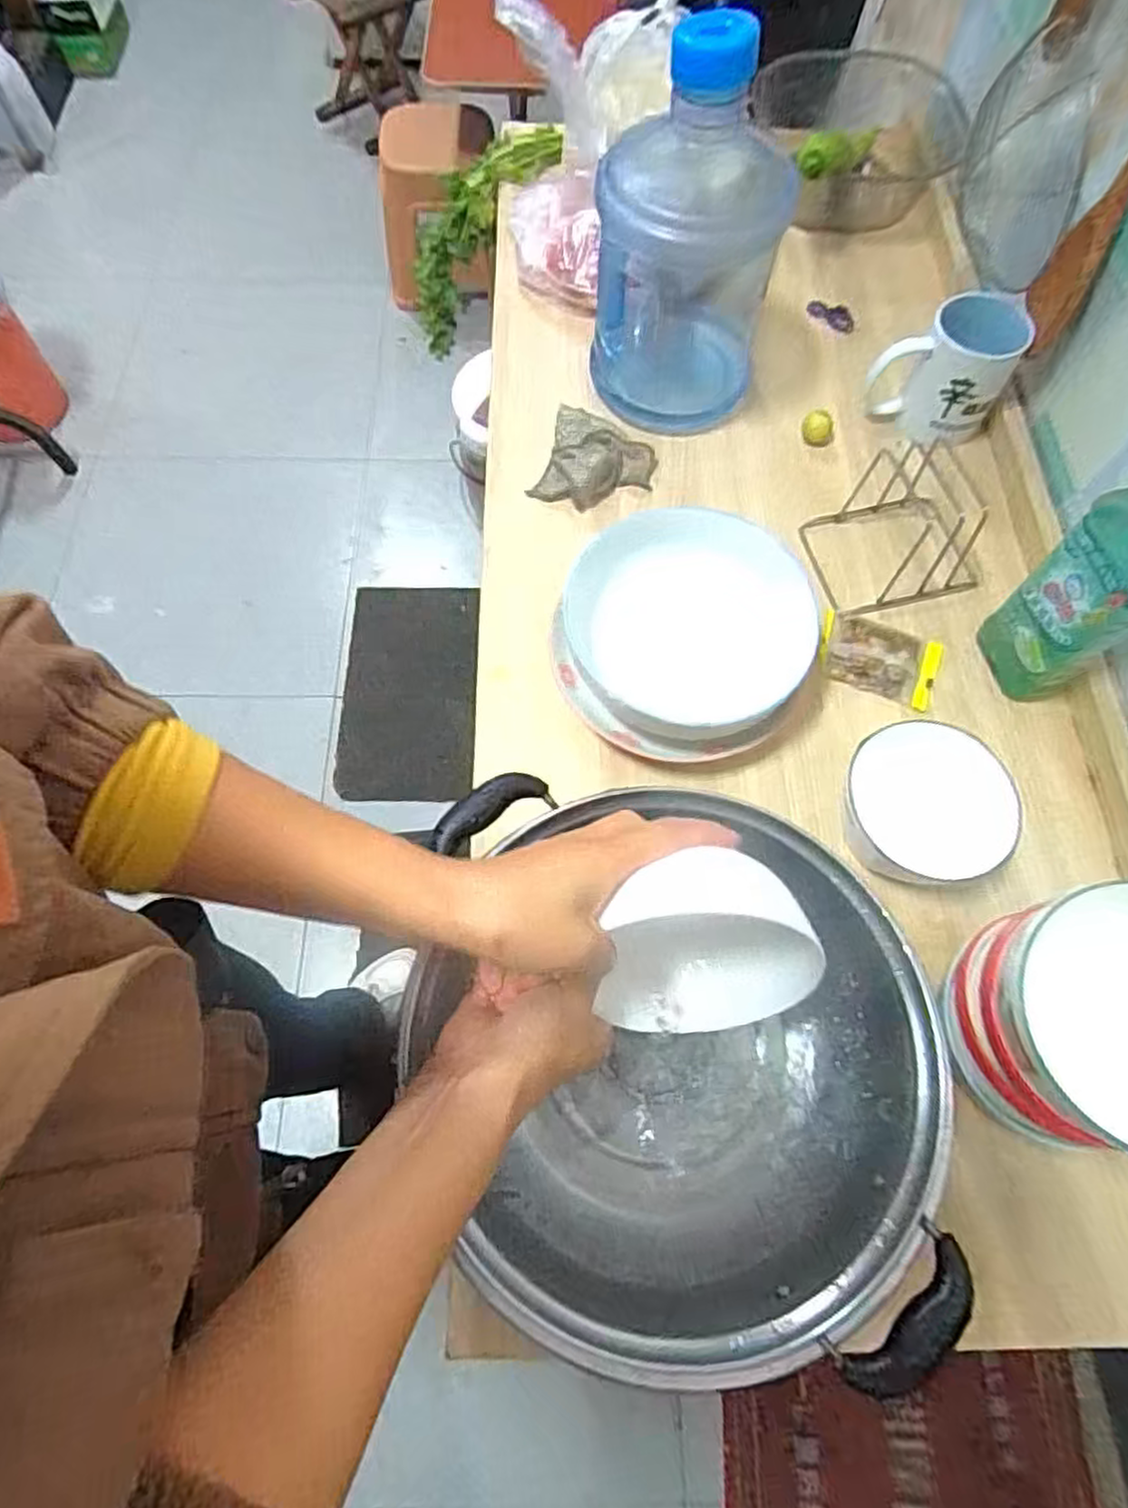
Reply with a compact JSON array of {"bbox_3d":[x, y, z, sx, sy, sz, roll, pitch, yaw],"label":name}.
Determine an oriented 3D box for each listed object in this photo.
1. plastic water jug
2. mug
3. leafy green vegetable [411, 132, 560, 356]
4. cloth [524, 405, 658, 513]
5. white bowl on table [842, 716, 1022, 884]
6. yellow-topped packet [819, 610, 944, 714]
[{"bbox_3d":[0.101,-0.431,0.592,0.143,0.255,0.157,8,68,2],"label":"plastic water jug"},{"bbox_3d":[0.344,-0.350,0.655,0.107,0.100,0.086,32,70,11],"label":"mug"},{"bbox_3d":[-0.120,-0.621,0.856,0.261,0.068,0.102,-47,68,27],"label":"leafy green vegetable"},{"bbox_3d":[0.029,-0.265,0.660,0.098,0.033,0.088,20,69,7],"label":"cloth"},{"bbox_3d":[0.247,0.037,0.506,0.105,0.055,0.103,0,68,-1],"label":"white bowl on table"},{"bbox_3d":[0.254,-0.079,0.589,0.096,0.014,0.062,21,69,7],"label":"yellow-topped packet"}]

